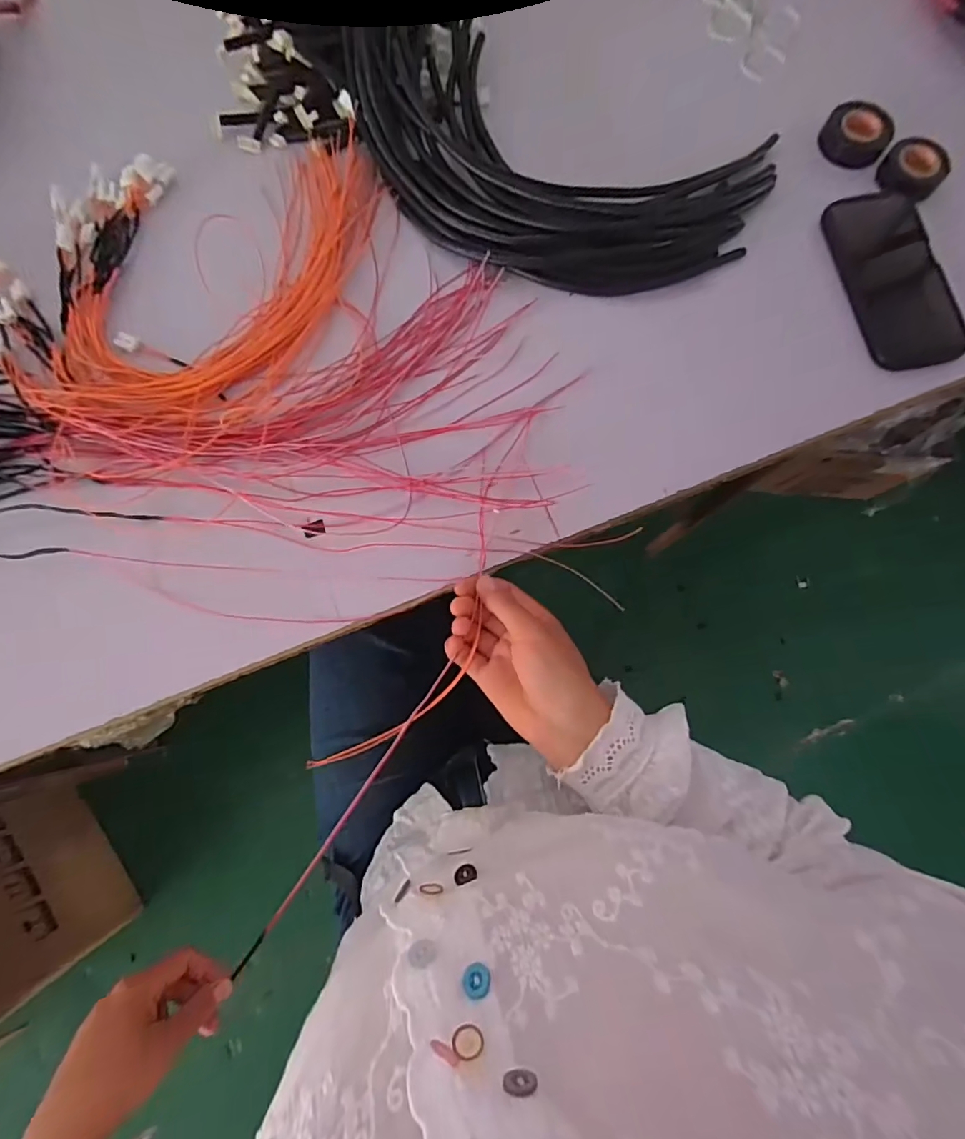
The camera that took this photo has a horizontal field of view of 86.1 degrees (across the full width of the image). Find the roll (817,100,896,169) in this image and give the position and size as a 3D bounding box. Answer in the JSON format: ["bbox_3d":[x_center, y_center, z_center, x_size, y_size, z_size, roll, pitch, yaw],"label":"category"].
[{"bbox_3d":[0.359,-0.420,0.495,0.055,0.019,0.053,0,79,-1],"label":"roll"}]

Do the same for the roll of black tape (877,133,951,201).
[{"bbox_3d":[0.405,-0.377,0.487,0.054,0.022,0.057,0,79,-1],"label":"roll of black tape"}]

